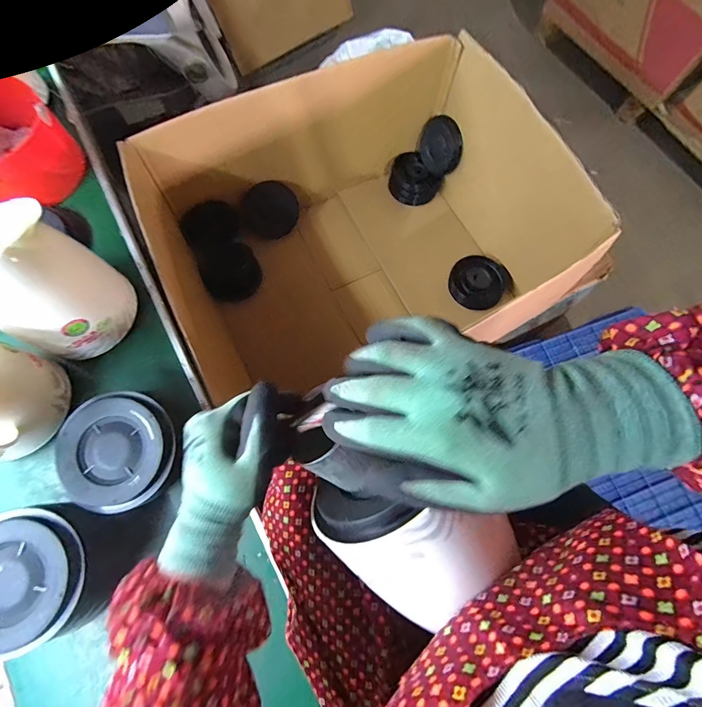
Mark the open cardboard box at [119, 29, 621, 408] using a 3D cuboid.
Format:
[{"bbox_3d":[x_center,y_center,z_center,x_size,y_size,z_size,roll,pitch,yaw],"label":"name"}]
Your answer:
[{"bbox_3d":[0.023,-0.318,0.944,0.854,0.382,0.756,-25,76,-8],"label":"open cardboard box"}]

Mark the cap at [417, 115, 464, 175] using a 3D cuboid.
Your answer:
[{"bbox_3d":[0.271,-0.620,1.088,0.040,0.136,0.152,-31,78,-34],"label":"cap"}]

